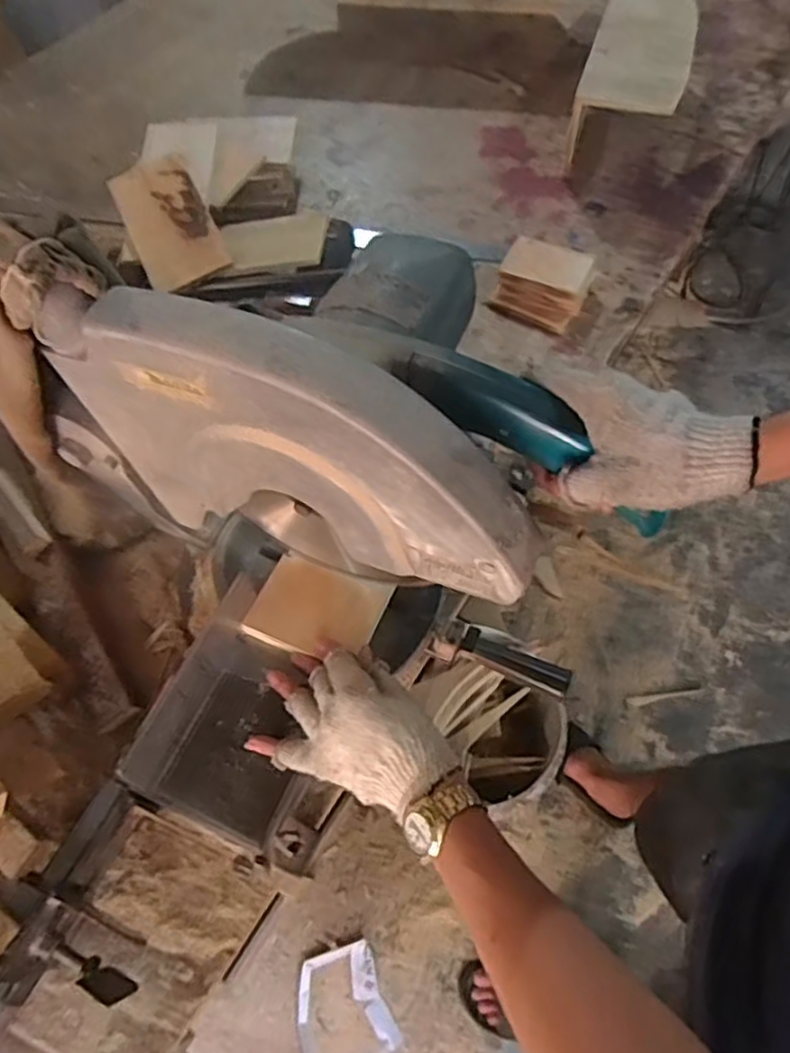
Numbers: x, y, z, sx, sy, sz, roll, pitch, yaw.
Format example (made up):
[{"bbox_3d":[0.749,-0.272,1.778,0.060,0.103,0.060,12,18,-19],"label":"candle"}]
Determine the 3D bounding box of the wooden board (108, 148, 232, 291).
[{"bbox_3d":[-0.303,-0.410,0.919,0.108,0.014,0.244,-29,70,3],"label":"wooden board"}]

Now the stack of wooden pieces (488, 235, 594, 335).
[{"bbox_3d":[0.194,-0.318,0.897,0.113,0.042,0.113,24,63,12],"label":"stack of wooden pieces"}]

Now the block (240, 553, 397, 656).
[{"bbox_3d":[-0.067,0.071,0.606,0.106,0.023,0.081,19,62,10],"label":"block"}]

